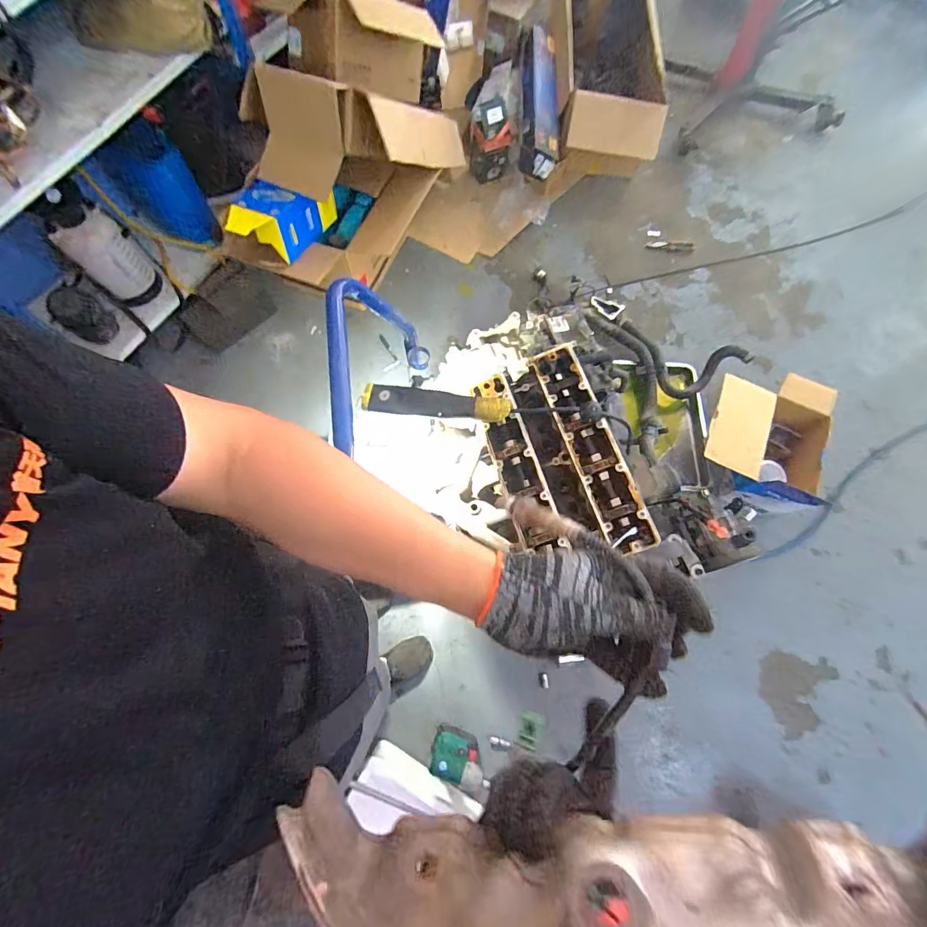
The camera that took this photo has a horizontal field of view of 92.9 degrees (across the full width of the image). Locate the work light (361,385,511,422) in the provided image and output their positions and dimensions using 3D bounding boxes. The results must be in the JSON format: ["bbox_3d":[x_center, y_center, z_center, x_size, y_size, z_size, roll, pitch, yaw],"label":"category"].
[{"bbox_3d":[-0.063,-0.123,0.910,0.315,0.043,0.070,7,70,14],"label":"work light"}]

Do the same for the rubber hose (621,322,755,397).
[{"bbox_3d":[0.799,-0.440,1.647,0.272,0.169,0.390,-28,75,-10],"label":"rubber hose"}]

